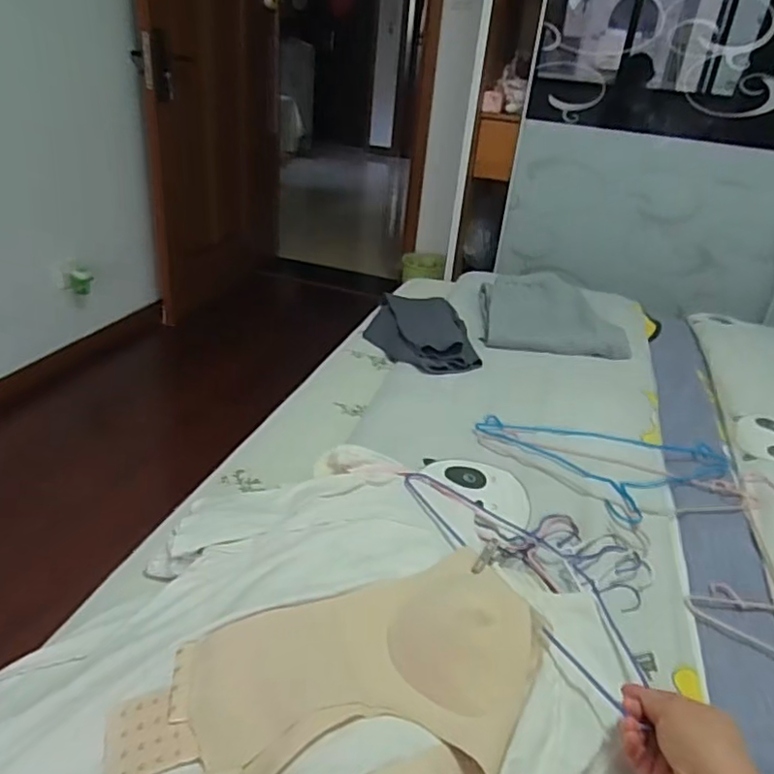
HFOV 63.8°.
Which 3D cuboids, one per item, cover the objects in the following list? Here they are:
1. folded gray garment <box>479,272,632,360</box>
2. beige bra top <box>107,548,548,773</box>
[{"bbox_3d":[0.340,-0.163,1.320,0.269,0.051,0.344,8,30,3],"label":"folded gray garment"},{"bbox_3d":[-0.036,0.251,0.516,0.362,0.048,0.217,-5,32,-20],"label":"beige bra top"}]

